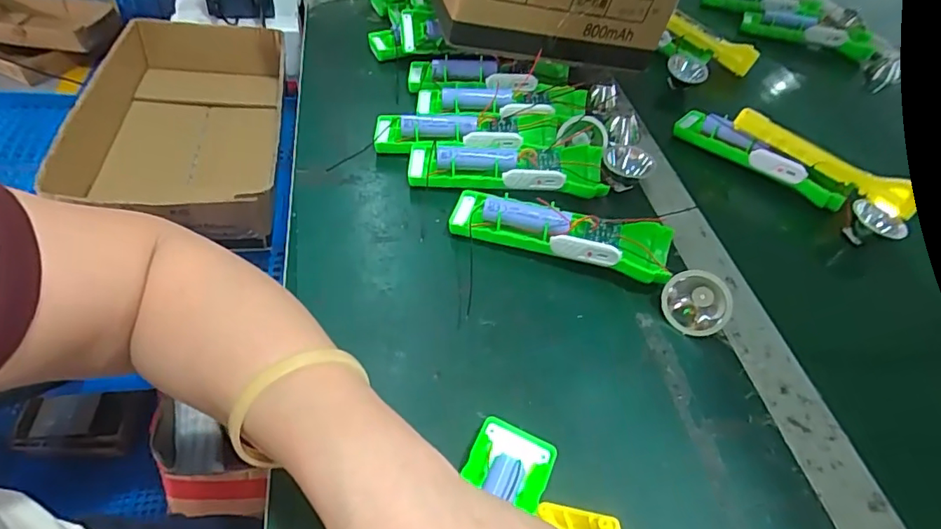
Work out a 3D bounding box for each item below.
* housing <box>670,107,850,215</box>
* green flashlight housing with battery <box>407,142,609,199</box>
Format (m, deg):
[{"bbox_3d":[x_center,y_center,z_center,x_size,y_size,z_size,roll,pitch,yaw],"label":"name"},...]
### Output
[{"bbox_3d":[0.270,-0.104,0.512,0.037,0.026,0.161,-29,56,-28],"label":"housing"},{"bbox_3d":[0.030,-0.081,0.457,0.161,0.032,0.047,4,48,-2],"label":"green flashlight housing with battery"}]

